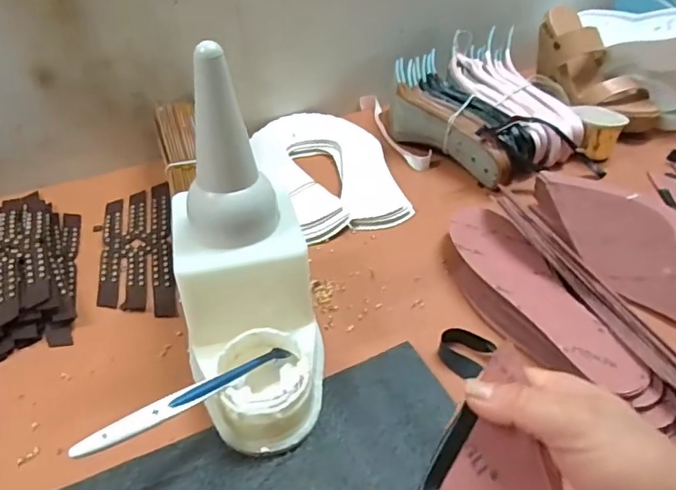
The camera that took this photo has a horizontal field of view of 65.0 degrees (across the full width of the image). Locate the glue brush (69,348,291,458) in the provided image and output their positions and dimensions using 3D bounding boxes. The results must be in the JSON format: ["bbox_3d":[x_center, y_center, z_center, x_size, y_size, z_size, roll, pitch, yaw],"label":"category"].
[{"bbox_3d":[-0.094,0.099,0.357,0.012,0.011,0.165,29,29,31],"label":"glue brush"}]

